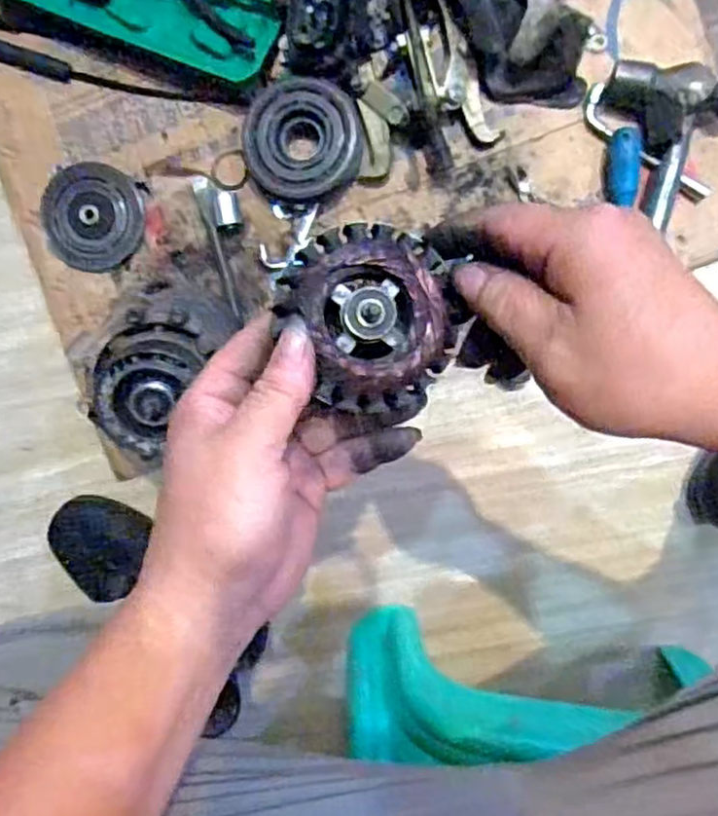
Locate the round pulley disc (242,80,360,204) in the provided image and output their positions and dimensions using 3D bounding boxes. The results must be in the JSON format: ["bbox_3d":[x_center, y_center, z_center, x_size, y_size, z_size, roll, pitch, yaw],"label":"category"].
[{"bbox_3d":[-0.054,-0.255,0.694,0.112,0.044,0.105,0,93,6],"label":"round pulley disc"}]

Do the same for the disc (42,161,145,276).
[{"bbox_3d":[-0.272,-0.196,0.735,0.102,0.023,0.105,0,93,6],"label":"disc"}]

